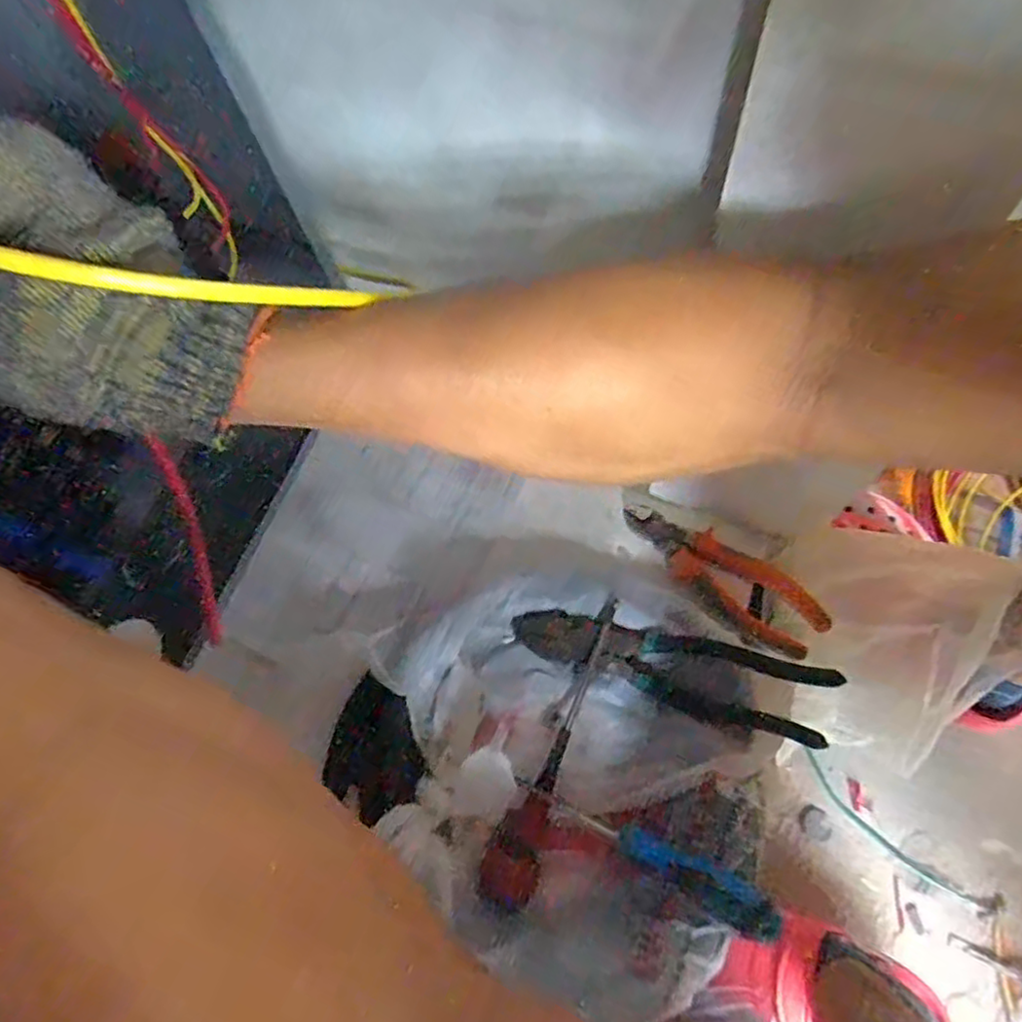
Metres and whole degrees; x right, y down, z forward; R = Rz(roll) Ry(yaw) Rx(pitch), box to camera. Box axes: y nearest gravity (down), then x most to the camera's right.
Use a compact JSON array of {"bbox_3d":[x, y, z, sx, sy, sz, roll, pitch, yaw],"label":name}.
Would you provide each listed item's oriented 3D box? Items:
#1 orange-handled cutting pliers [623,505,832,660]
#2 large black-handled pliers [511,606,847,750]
[{"bbox_3d":[0.169,0.054,0.531,0.178,0.015,0.068,34,72,12],"label":"orange-handled cutting pliers"},{"bbox_3d":[0.118,0.119,0.489,0.236,0.025,0.056,15,69,6],"label":"large black-handled pliers"}]

